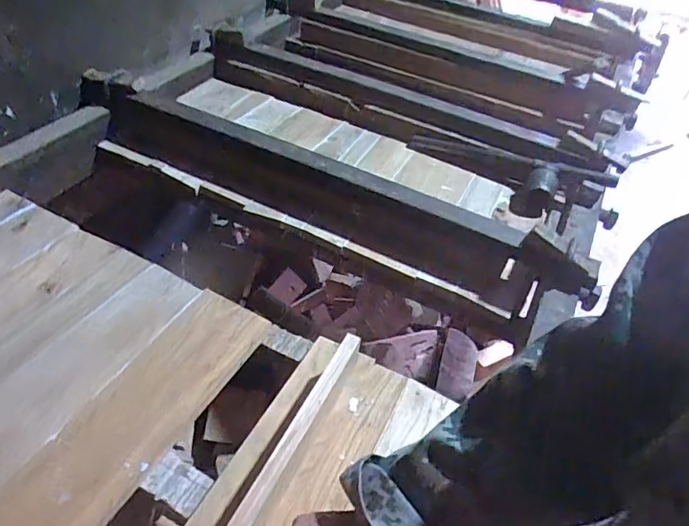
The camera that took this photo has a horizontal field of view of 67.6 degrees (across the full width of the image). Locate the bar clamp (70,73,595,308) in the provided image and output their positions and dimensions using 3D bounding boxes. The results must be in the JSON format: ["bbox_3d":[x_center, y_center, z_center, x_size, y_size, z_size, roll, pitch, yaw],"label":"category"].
[{"bbox_3d":[-0.087,-0.137,1.017,1.043,0.155,0.102,23,46,16],"label":"bar clamp"}]

